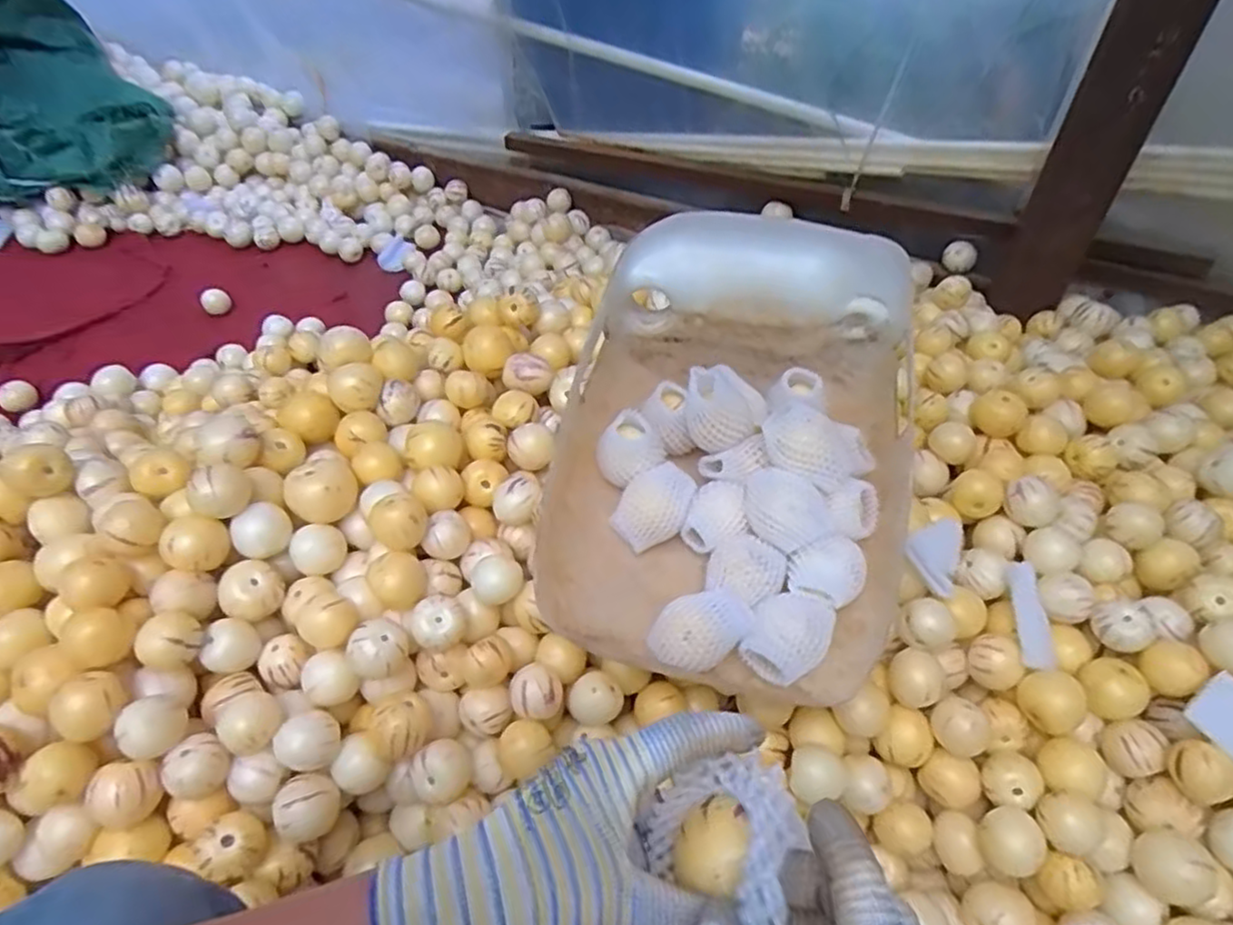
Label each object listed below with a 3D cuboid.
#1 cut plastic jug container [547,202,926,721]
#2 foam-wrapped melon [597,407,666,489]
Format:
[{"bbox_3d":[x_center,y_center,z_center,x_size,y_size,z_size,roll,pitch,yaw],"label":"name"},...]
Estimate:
[{"bbox_3d":[0.114,-0.023,0.714,0.336,0.225,0.446,5,56,10],"label":"cut plastic jug container"},{"bbox_3d":[0.015,-0.012,0.769,0.075,0.061,0.060,2,46,2],"label":"foam-wrapped melon"}]

